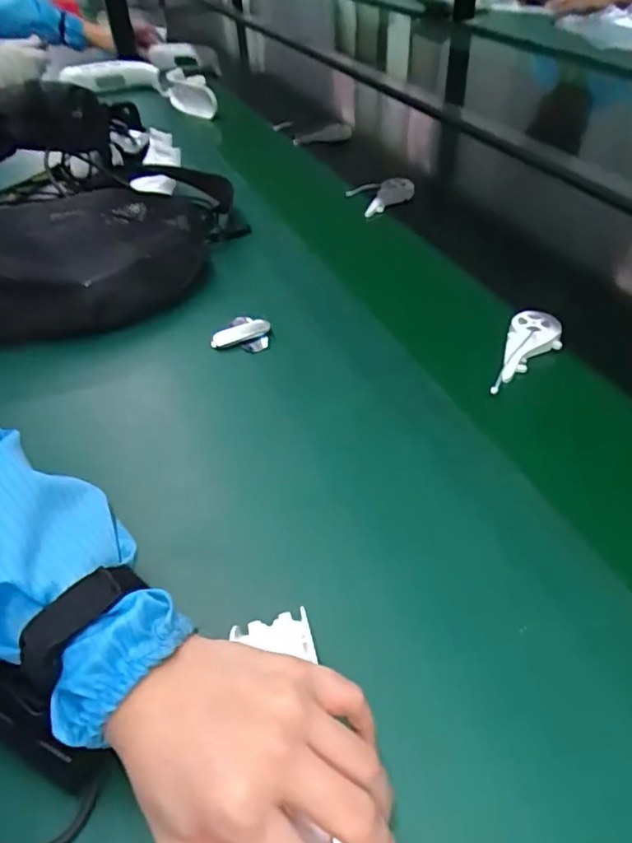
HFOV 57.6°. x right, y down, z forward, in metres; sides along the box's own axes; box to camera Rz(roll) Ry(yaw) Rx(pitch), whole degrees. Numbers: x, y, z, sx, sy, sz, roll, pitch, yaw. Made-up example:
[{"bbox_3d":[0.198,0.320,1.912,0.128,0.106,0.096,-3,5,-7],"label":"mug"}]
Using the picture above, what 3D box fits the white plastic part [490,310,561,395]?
[{"bbox_3d":[0.190,-0.058,0.512,0.046,0.023,0.117,12,46,19],"label":"white plastic part"}]

